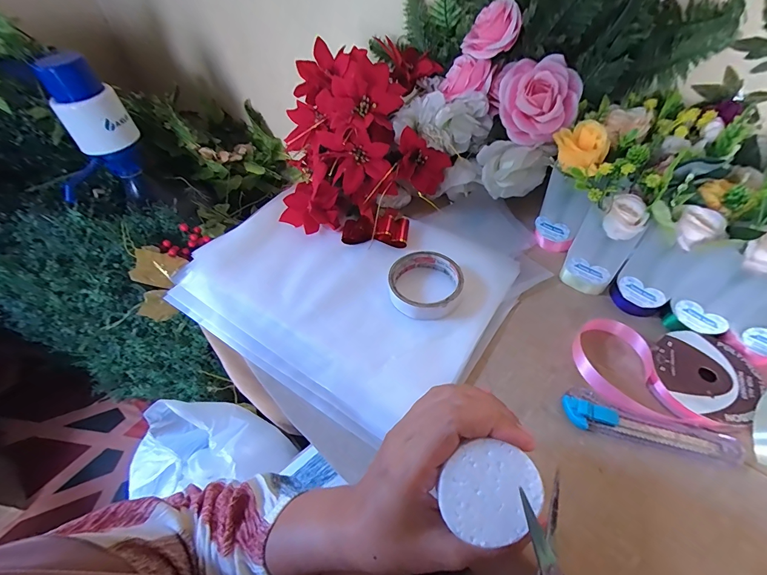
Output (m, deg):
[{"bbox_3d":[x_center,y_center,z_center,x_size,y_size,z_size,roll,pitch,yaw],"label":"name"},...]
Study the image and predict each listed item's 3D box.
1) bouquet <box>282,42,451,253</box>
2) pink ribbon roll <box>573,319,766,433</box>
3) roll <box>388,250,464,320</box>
[{"bbox_3d":[-0.019,-0.221,0.520,0.228,0.155,0.283,12,53,10],"label":"bouquet"},{"bbox_3d":[0.290,0.085,0.356,0.183,0.028,0.094,6,52,6],"label":"pink ribbon roll"},{"bbox_3d":[0.050,-0.006,0.432,0.084,0.022,0.088,-1,52,1],"label":"roll"}]

